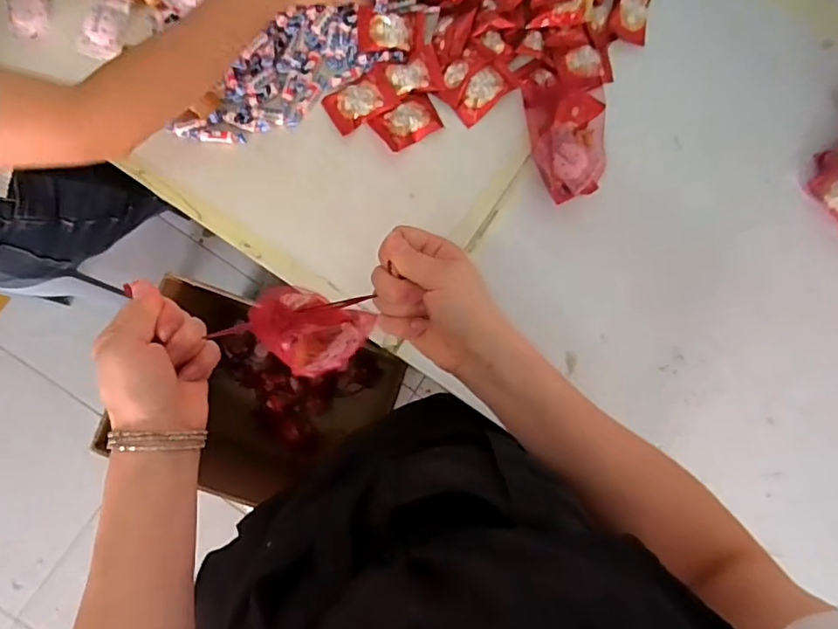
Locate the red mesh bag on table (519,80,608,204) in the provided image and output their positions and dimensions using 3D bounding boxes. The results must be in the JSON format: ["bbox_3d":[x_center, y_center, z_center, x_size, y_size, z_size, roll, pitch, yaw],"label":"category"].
[{"bbox_3d":[0.173,-0.200,0.633,0.085,0.042,0.133,-4,85,-5],"label":"red mesh bag on table"}]

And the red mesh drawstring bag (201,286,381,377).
[{"bbox_3d":[-0.085,0.012,0.411,0.088,0.075,0.068,24,85,-3],"label":"red mesh drawstring bag"}]

